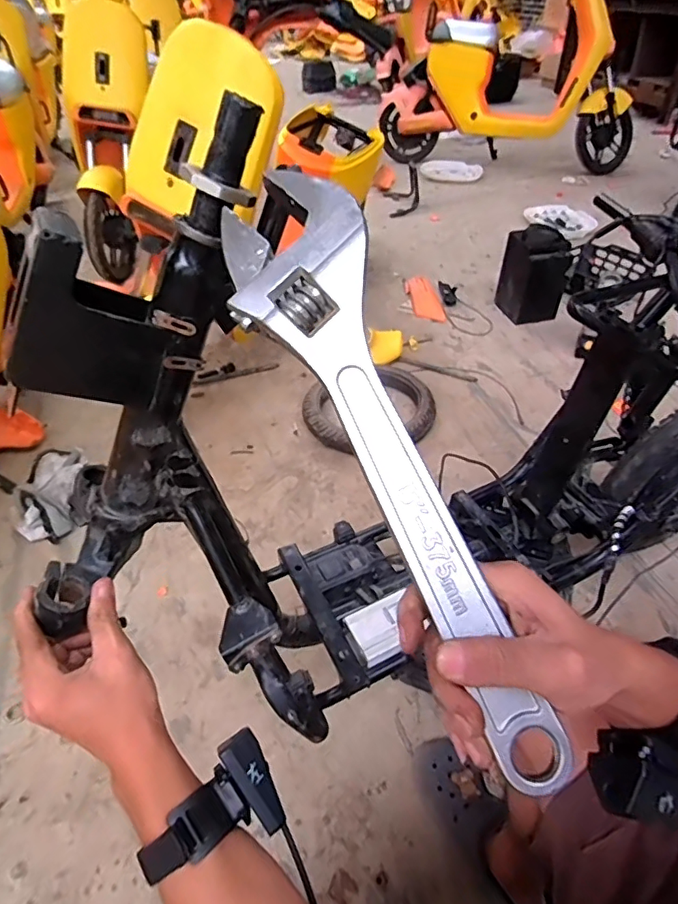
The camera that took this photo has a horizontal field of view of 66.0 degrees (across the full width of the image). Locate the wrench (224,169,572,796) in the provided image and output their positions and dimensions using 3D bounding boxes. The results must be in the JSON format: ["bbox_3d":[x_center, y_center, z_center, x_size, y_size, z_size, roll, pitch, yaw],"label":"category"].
[{"bbox_3d":[0.030,0.002,0.278,0.075,0.022,0.346,-22,82,-21],"label":"wrench"}]

